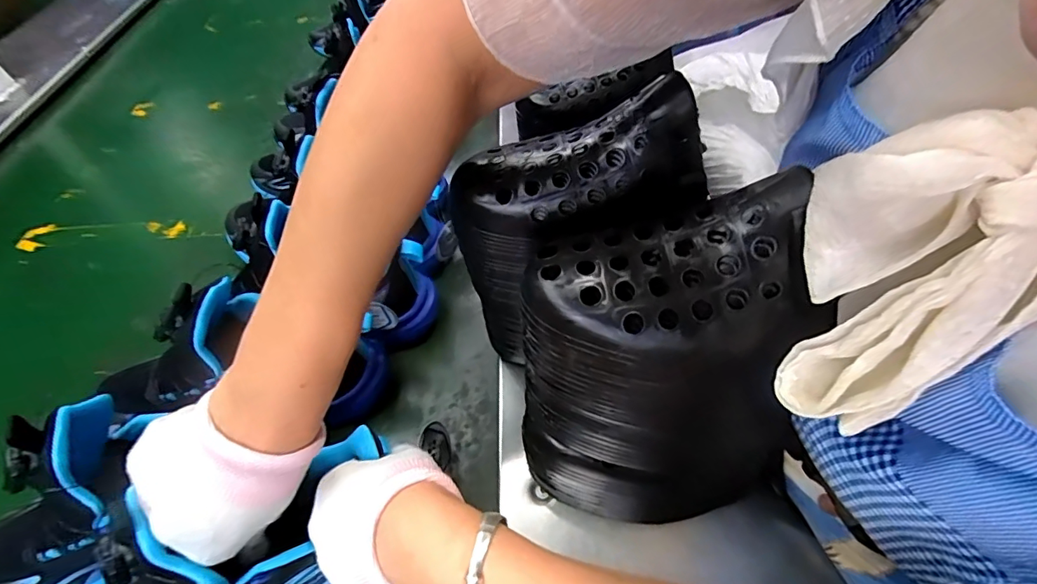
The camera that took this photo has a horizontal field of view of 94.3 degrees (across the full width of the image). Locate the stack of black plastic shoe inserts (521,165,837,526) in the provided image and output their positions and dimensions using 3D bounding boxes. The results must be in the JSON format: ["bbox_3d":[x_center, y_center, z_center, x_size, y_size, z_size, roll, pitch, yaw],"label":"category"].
[{"bbox_3d":[0.080,0.053,0.287,0.153,0.203,0.100,-7,51,-2],"label":"stack of black plastic shoe inserts"}]

